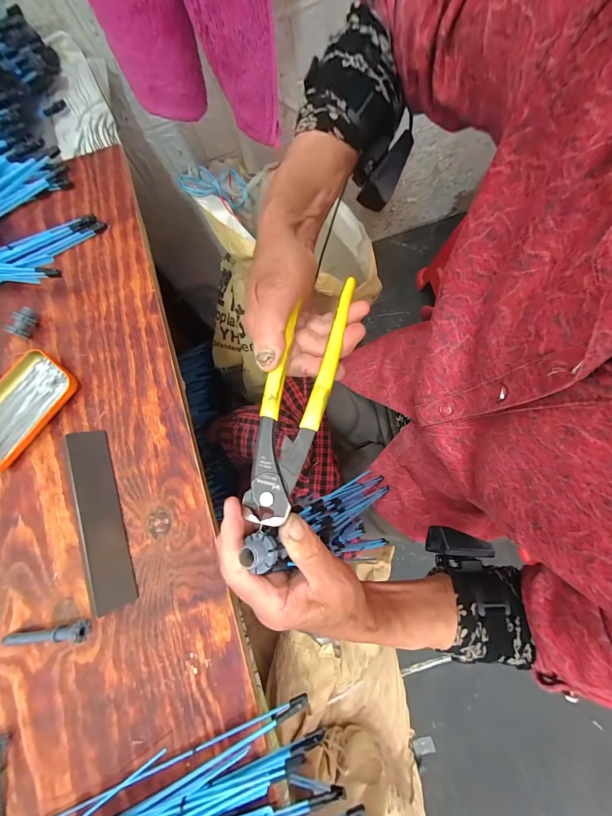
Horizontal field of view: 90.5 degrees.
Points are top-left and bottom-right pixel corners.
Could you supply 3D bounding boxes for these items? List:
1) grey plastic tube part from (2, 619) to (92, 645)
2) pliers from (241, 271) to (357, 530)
[{"bbox_3d":[-0.275,0.237,0.317,0.092,0.019,0.017,-5,81,4],"label":"grey plastic tube part"},{"bbox_3d":[-0.006,-0.015,0.225,0.046,0.012,0.189,17,75,3],"label":"pliers"}]

